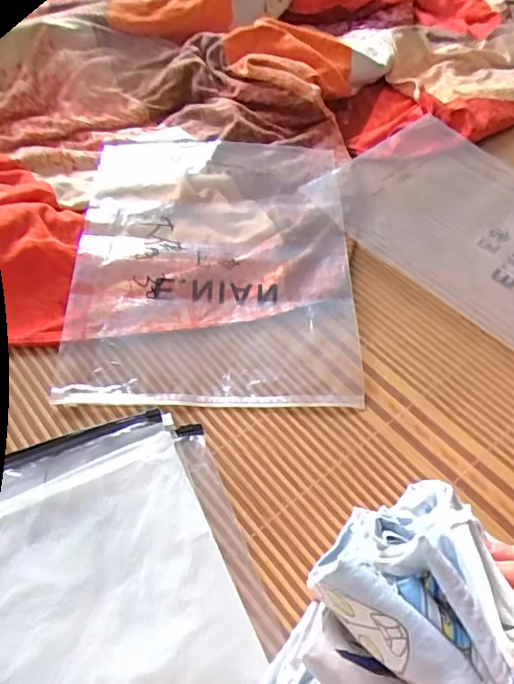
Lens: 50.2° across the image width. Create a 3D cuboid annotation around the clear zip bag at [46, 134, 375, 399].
[{"bbox_3d":[-0.049,-0.103,0.625,0.307,0.042,0.393,1,51,-2],"label":"clear zip bag"}]

